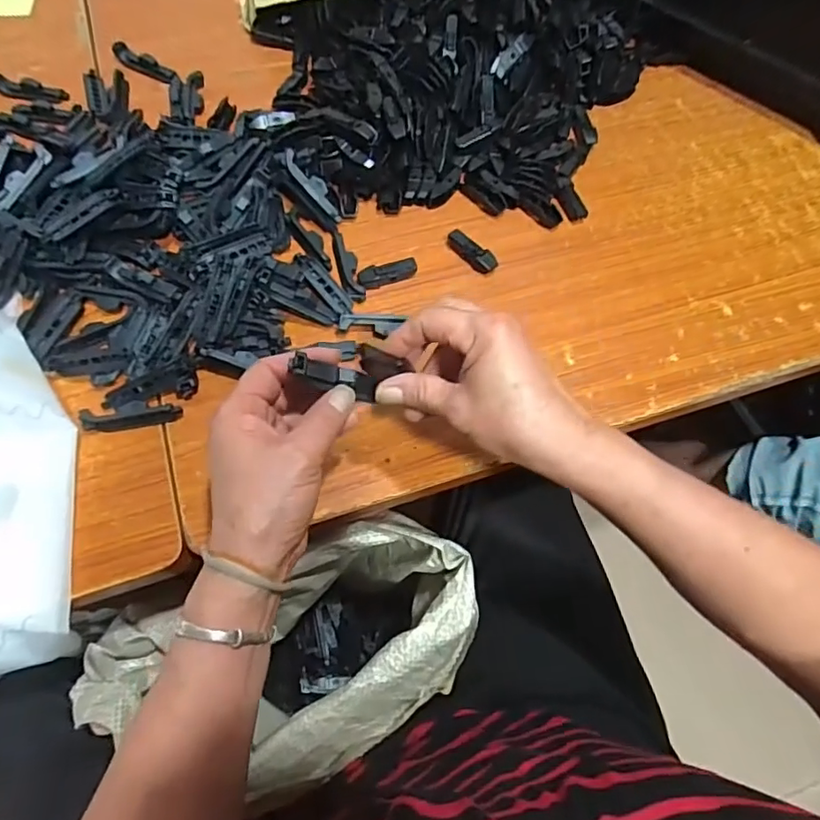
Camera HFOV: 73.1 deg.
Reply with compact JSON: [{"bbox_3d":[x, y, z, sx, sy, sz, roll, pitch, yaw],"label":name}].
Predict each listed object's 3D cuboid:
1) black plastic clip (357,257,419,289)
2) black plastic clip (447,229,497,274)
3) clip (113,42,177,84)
[{"bbox_3d":[-0.019,-0.122,0.494,0.054,0.011,0.020,-17,68,-10],"label":"black plastic clip"},{"bbox_3d":[0.056,-0.147,0.509,0.019,0.013,0.053,-38,73,-17],"label":"black plastic clip"},{"bbox_3d":[-0.283,-0.371,0.590,0.072,0.015,0.017,22,68,7],"label":"clip"}]

